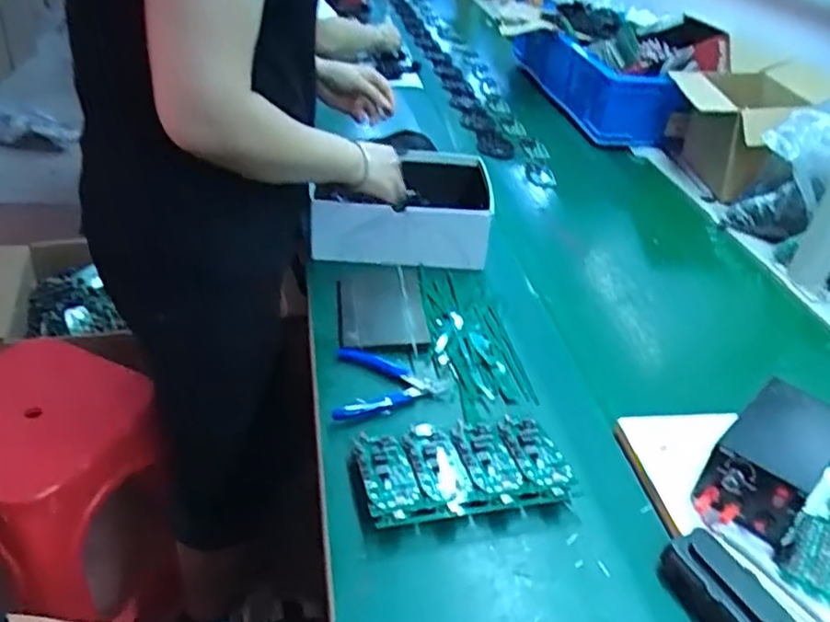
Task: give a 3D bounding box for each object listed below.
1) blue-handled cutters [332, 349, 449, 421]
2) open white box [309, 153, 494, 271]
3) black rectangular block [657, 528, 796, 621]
[{"bbox_3d":[-0.025,0.077,0.737,0.118,0.017,0.111,2,33,-3],"label":"blue-handled cutters"},{"bbox_3d":[-0.015,-0.156,1.007,0.240,0.093,0.216,7,35,1],"label":"open white box"},{"bbox_3d":[0.245,0.226,0.544,0.058,0.034,0.104,-12,36,-23],"label":"black rectangular block"}]

